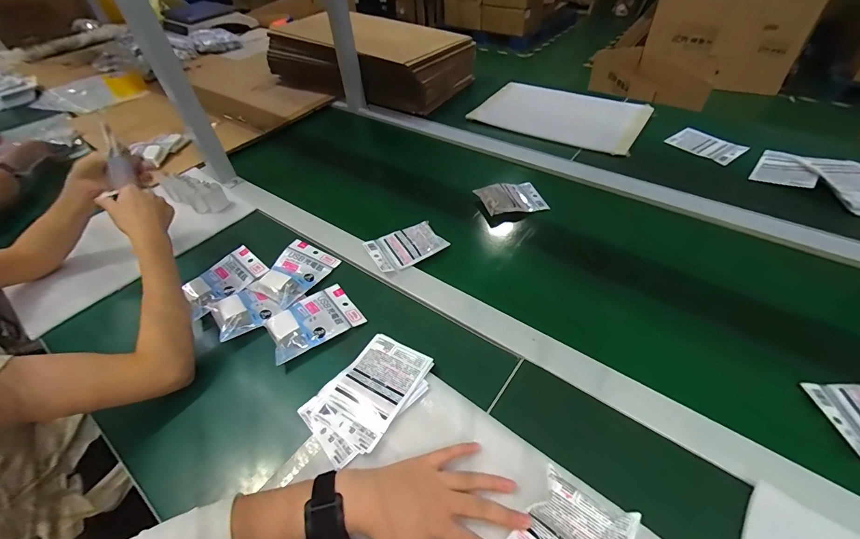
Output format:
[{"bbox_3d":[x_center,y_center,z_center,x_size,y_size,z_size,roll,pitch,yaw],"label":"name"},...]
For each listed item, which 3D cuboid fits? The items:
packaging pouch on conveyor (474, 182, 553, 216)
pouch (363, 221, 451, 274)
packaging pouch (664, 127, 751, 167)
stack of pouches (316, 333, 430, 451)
[{"bbox_3d":[0.166,-0.149,0.766,0.134,0.031,0.097,-15,46,-9],"label":"packaging pouch on conveyor"},{"bbox_3d":[-0.045,-0.046,0.676,0.125,0.019,0.091,-26,48,-19],"label":"pouch"},{"bbox_3d":[0.633,-0.285,0.855,0.124,0.009,0.138,-31,50,-23],"label":"packaging pouch"},{"bbox_3d":[-0.074,0.148,0.487,0.101,0.012,0.140,23,52,26],"label":"stack of pouches"}]

